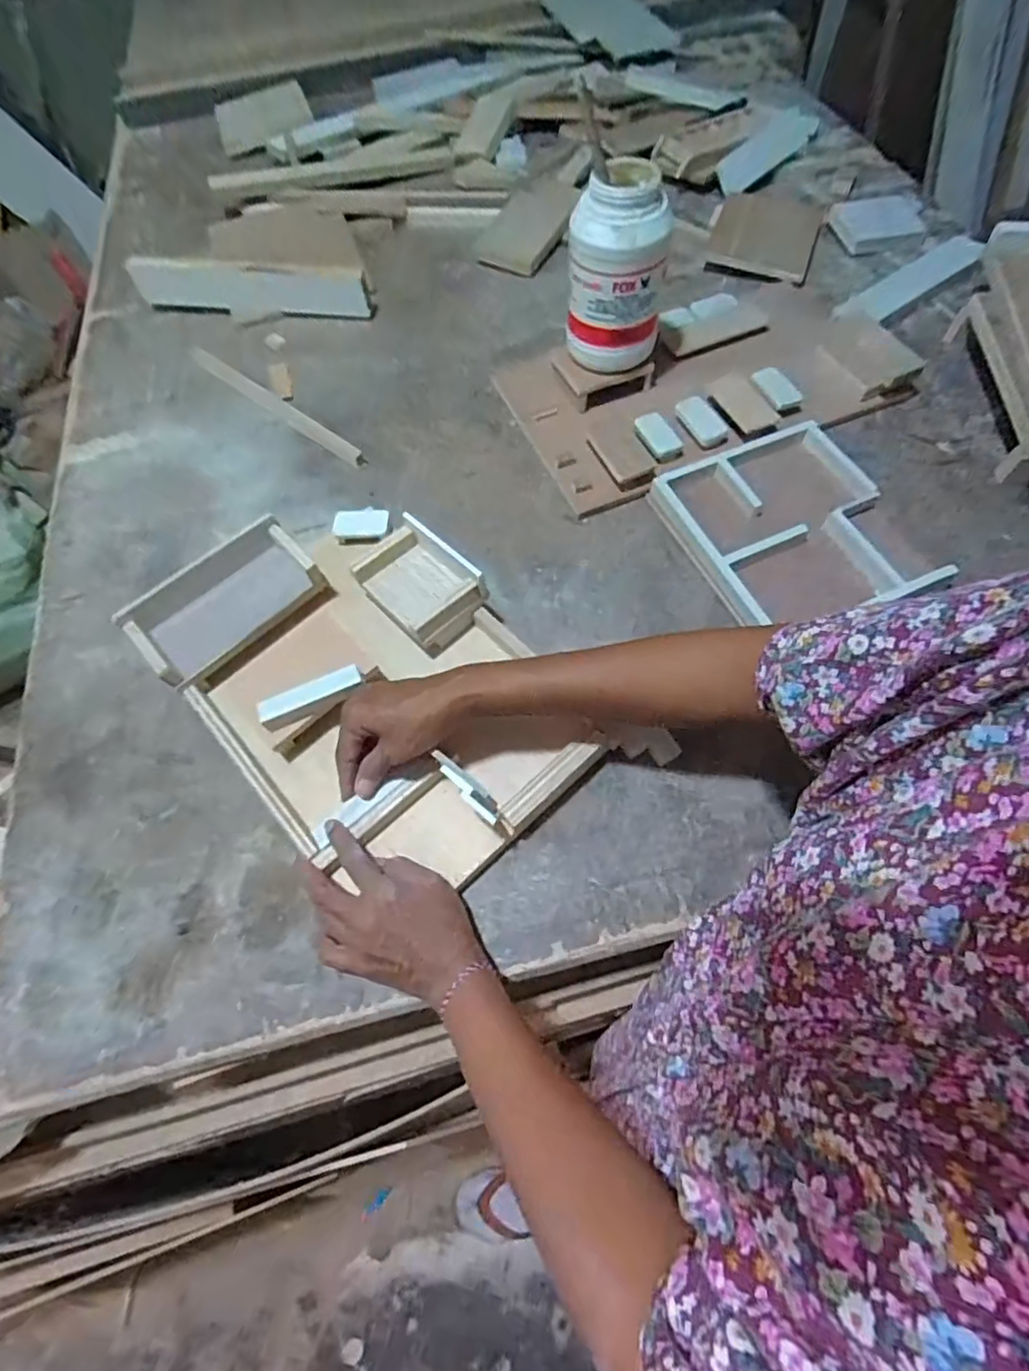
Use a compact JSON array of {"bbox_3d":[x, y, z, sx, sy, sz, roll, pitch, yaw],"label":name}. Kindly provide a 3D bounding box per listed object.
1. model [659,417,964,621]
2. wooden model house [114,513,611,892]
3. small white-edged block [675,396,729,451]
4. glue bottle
[{"bbox_3d":[0.274,-0.157,0.569,0.203,0.022,0.212,-23,63,-9],"label":"model"},{"bbox_3d":[-0.125,-0.007,0.499,0.243,0.069,0.358,-41,67,-17],"label":"wooden model house"},{"bbox_3d":[0.199,-0.280,0.629,0.036,0.012,0.068,-22,62,-8],"label":"small white-edged block"},{"bbox_3d":[0.100,-0.401,0.594,0.092,0.176,0.079,2,64,5],"label":"glue bottle"}]

